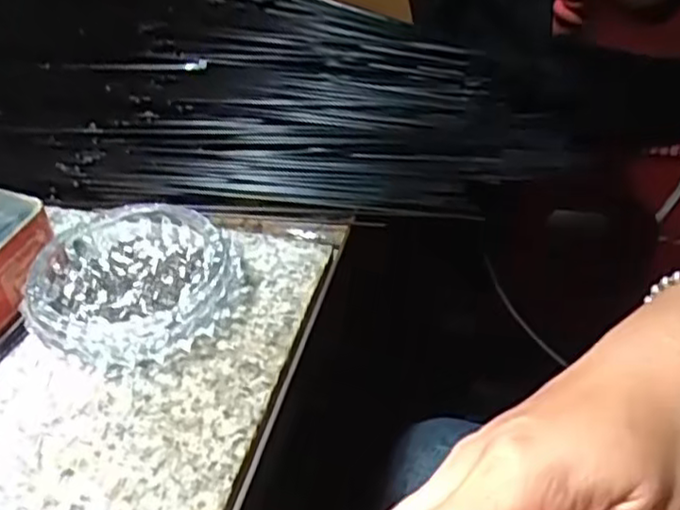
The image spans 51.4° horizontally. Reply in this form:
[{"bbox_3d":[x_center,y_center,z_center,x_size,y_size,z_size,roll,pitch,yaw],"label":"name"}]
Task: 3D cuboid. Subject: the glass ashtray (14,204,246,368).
[{"bbox_3d":[-0.125,0.017,0.429,0.126,0.028,0.123,-1,40,1],"label":"glass ashtray"}]

